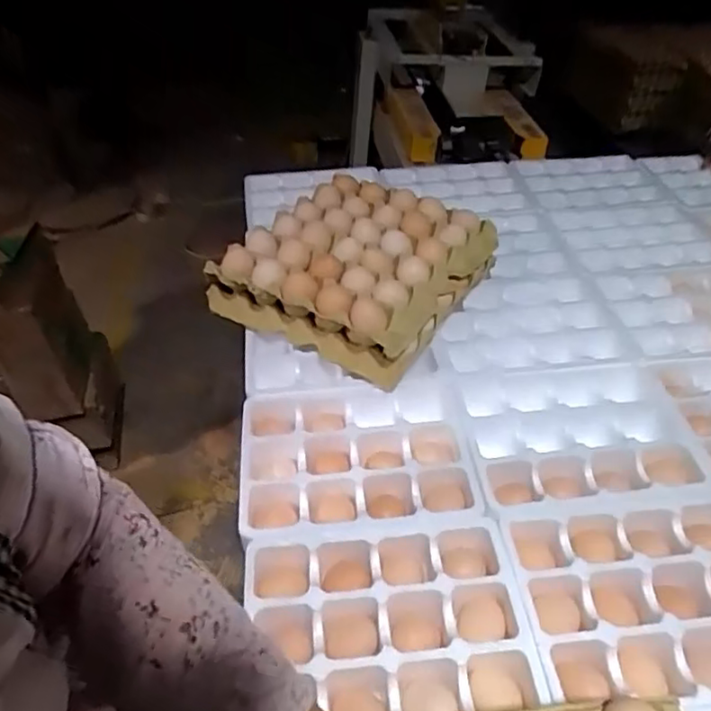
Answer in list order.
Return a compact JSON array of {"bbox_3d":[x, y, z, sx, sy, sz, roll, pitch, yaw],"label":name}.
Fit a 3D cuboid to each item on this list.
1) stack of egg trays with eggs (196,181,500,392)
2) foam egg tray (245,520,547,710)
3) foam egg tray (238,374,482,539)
[{"bbox_3d":[0.004,-0.125,0.820,0.285,0.108,0.283,25,49,24],"label":"stack of egg trays with eggs"},{"bbox_3d":[0.024,0.240,0.547,0.236,0.054,0.164,-3,43,-3],"label":"foam egg tray"},{"bbox_3d":[-0.002,0.116,0.677,0.240,0.054,0.191,-4,43,-4],"label":"foam egg tray"}]

